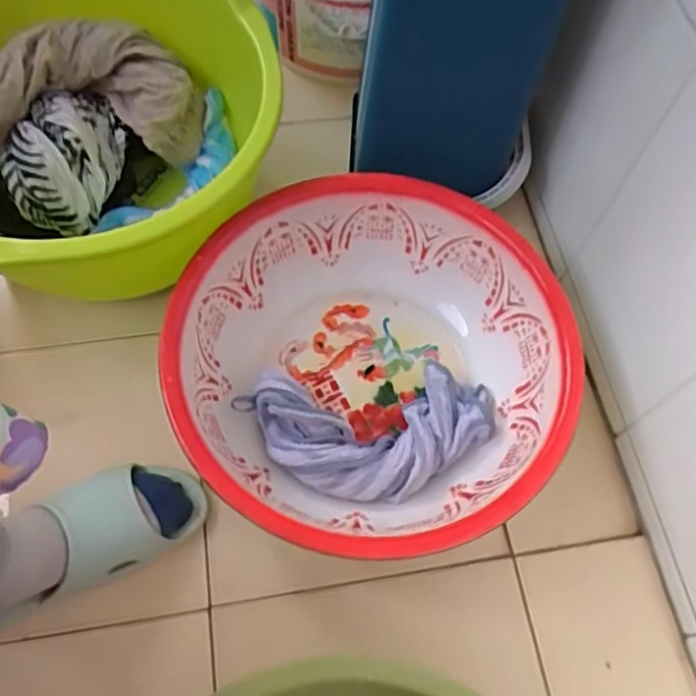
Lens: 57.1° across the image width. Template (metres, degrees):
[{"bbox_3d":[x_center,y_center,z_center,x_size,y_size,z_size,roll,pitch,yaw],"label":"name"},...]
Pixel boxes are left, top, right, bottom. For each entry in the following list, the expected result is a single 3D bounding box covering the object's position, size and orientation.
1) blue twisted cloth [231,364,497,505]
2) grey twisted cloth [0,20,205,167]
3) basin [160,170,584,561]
[{"bbox_3d":[0.026,0.082,0.637,0.253,0.066,0.134,-7,65,-5],"label":"blue twisted cloth"},{"bbox_3d":[-0.309,-0.277,0.707,0.279,0.107,0.116,-10,65,-7],"label":"grey twisted cloth"},{"bbox_3d":[0.023,0.019,0.641,0.368,0.127,0.362,1,64,-2],"label":"basin"}]

